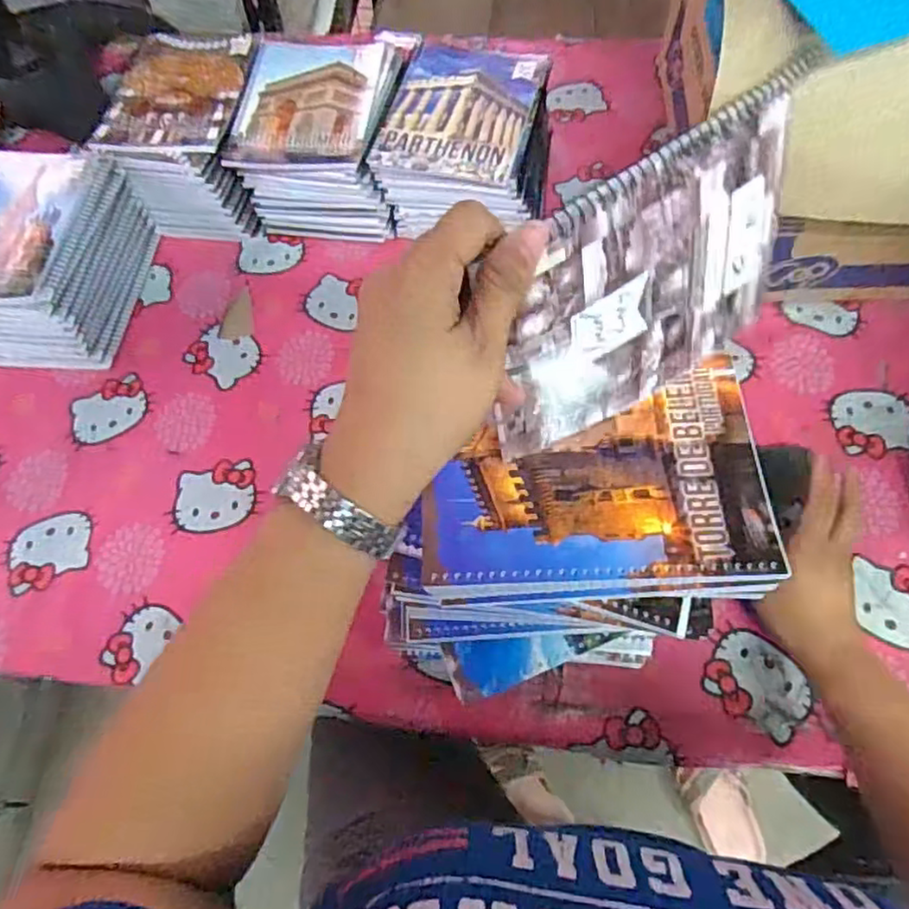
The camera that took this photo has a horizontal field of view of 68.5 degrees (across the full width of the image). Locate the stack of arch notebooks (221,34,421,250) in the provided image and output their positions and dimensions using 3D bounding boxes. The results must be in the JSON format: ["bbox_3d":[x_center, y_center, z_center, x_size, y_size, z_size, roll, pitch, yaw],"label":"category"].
[{"bbox_3d":[-0.152,-0.372,0.788,0.173,0.120,0.198,8,65,7],"label":"stack of arch notebooks"}]

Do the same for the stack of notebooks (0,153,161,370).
[{"bbox_3d":[-0.453,-0.212,0.730,0.162,0.125,0.201,4,64,5],"label":"stack of notebooks"}]

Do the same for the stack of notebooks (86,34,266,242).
[{"bbox_3d":[-0.311,-0.386,0.808,0.159,0.117,0.219,1,64,4],"label":"stack of notebooks"}]

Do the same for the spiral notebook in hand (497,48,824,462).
[{"bbox_3d":[0.103,-0.090,0.359,0.191,0.154,0.015,-33,49,-14],"label":"spiral notebook in hand"}]

